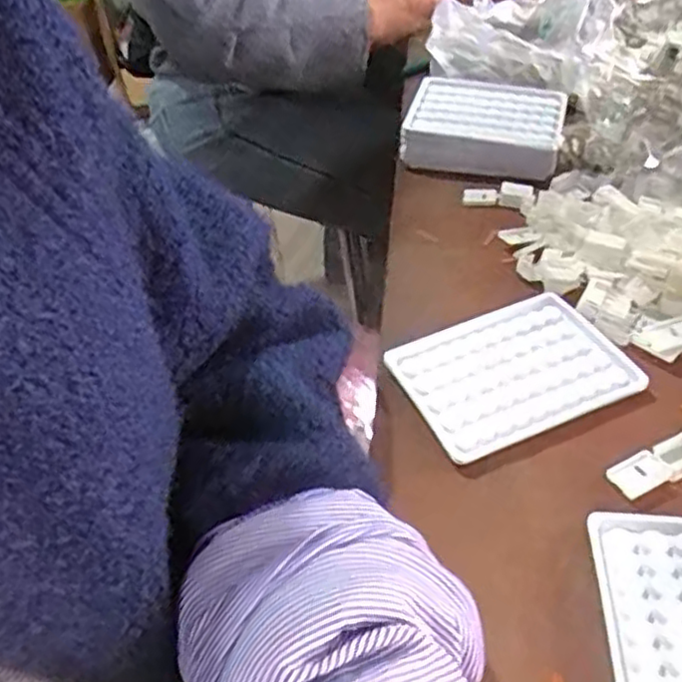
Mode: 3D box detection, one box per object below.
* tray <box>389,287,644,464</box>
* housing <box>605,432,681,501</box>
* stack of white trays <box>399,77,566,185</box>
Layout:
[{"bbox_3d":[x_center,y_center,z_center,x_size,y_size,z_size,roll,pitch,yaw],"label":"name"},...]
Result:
[{"bbox_3d":[0.105,0.018,0.434,0.130,0.008,0.100,-20,44,-15],"label":"tray"},{"bbox_3d":[0.171,0.066,0.377,0.057,0.009,0.020,-22,45,-18],"label":"housing"},{"bbox_3d":[0.130,-0.193,0.637,0.135,0.039,0.104,10,44,16],"label":"stack of white trays"}]

